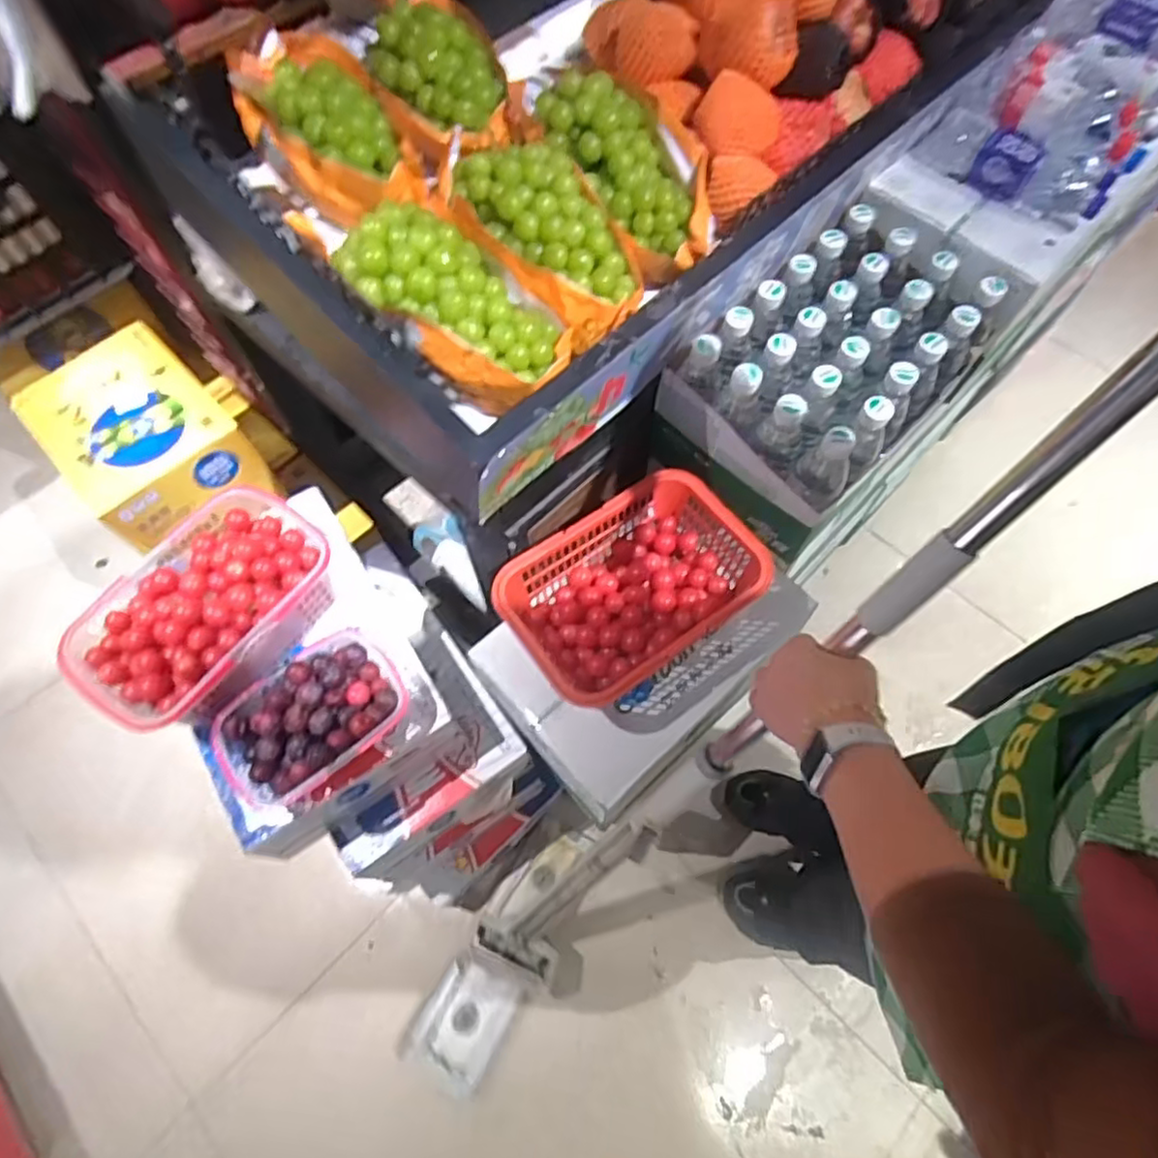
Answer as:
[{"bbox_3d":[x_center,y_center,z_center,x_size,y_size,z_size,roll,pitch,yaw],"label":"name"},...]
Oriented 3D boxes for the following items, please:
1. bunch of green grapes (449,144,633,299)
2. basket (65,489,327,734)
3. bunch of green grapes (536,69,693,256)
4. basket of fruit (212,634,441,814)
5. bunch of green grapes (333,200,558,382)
[{"bbox_3d":[-0.029,-0.364,0.711,0.127,0.075,0.213,-32,87,-22],"label":"bunch of green grapes"},{"bbox_3d":[-0.439,0.035,0.795,0.204,0.101,0.289,31,69,15],"label":"basket"},{"bbox_3d":[0.047,-0.462,0.735,0.094,0.056,0.220,-42,98,-19],"label":"bunch of green grapes"},{"bbox_3d":[-0.307,0.162,0.781,0.208,0.072,0.163,-38,69,-16],"label":"basket of fruit"},{"bbox_3d":[-0.115,-0.282,0.648,0.222,0.056,0.115,32,65,-5],"label":"bunch of green grapes"}]

